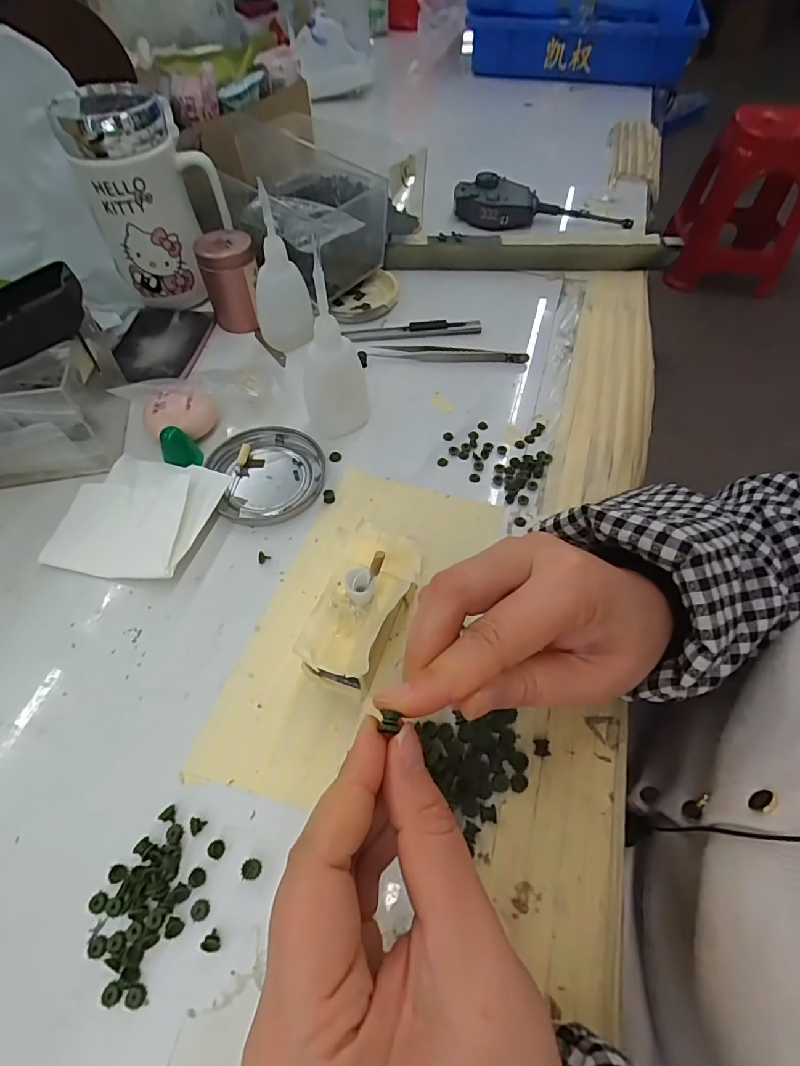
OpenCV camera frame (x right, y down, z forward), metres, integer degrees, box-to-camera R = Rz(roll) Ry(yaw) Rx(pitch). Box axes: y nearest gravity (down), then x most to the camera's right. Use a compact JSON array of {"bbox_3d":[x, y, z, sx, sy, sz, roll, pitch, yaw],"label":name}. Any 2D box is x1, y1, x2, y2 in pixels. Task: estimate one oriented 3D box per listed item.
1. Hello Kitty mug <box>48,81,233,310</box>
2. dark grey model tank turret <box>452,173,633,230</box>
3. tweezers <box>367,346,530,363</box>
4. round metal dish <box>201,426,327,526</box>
[{"bbox_3d":[-0.194,-0.263,0.390,0.098,0.134,0.068,-32,62,-20],"label":"Hello Kitty mug"},{"bbox_3d":[0.155,-0.355,0.518,0.191,0.032,0.049,1,56,0],"label":"dark grey model tank turret"},{"bbox_3d":[0.040,-0.148,0.394,0.127,0.010,0.016,3,56,1],"label":"tweezers"},{"bbox_3d":[-0.087,-0.042,0.324,0.073,0.008,0.075,0,56,-1],"label":"round metal dish"}]

